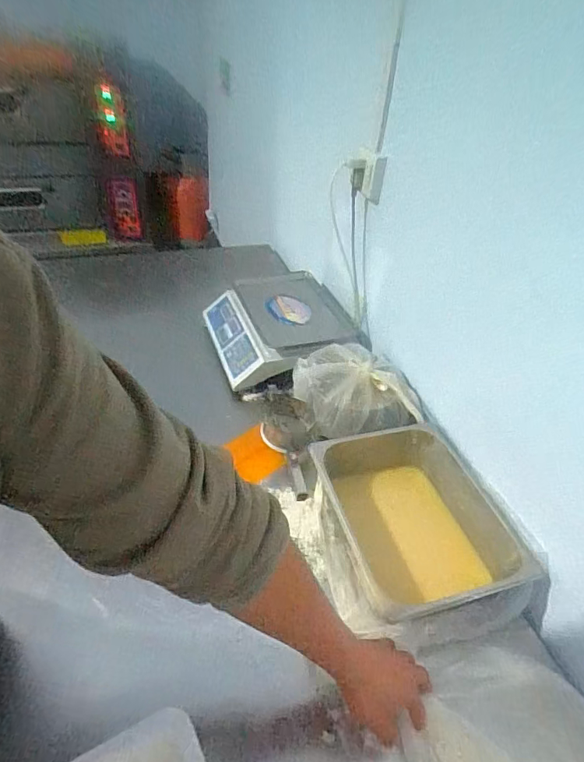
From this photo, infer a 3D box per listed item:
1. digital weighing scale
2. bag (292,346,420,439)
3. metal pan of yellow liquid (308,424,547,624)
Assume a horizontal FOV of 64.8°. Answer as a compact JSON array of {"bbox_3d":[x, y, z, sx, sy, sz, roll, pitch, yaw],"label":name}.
[{"bbox_3d":[-0.035,-0.143,1.182,0.332,0.094,0.369,-10,42,-18],"label":"digital weighing scale"},{"bbox_3d":[0.132,0.016,0.962,0.266,0.122,0.213,10,40,5],"label":"bag"},{"bbox_3d":[0.198,0.244,0.807,0.254,0.151,0.344,-8,42,-16],"label":"metal pan of yellow liquid"}]

